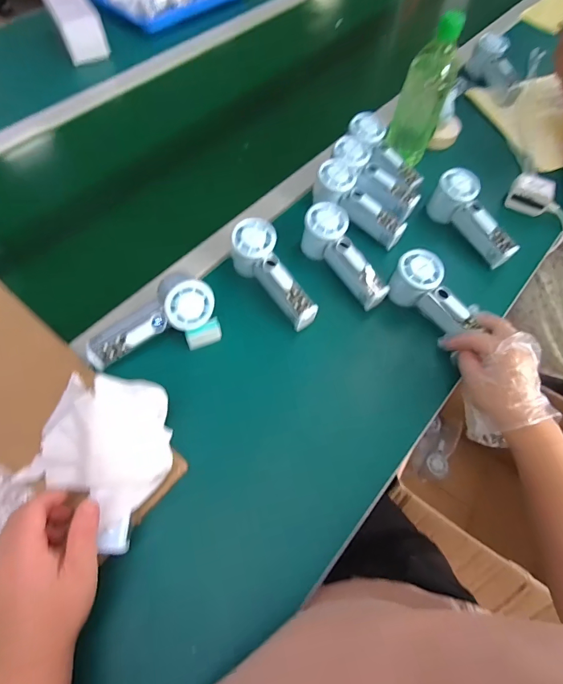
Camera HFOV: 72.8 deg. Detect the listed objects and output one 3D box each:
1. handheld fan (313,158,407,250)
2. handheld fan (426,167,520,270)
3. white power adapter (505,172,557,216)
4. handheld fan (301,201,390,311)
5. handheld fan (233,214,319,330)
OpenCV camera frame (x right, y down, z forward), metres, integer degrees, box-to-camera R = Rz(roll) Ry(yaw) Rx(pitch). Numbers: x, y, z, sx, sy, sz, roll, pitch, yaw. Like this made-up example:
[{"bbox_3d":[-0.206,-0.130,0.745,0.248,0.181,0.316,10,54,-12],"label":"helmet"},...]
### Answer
[{"bbox_3d":[0.114,-0.202,0.576,0.156,0.061,0.054,44,68,4],"label":"handheld fan"},{"bbox_3d":[0.284,-0.180,0.575,0.047,0.067,0.153,-28,80,-15],"label":"handheld fan"},{"bbox_3d":[0.407,-0.243,0.621,0.065,0.040,0.043,33,66,15],"label":"white power adapter"},{"bbox_3d":[0.084,-0.114,0.528,0.055,0.062,0.157,-30,80,-16],"label":"handheld fan"},{"bbox_3d":[-0.012,-0.085,0.507,0.059,0.054,0.161,-30,81,-16],"label":"handheld fan"}]

